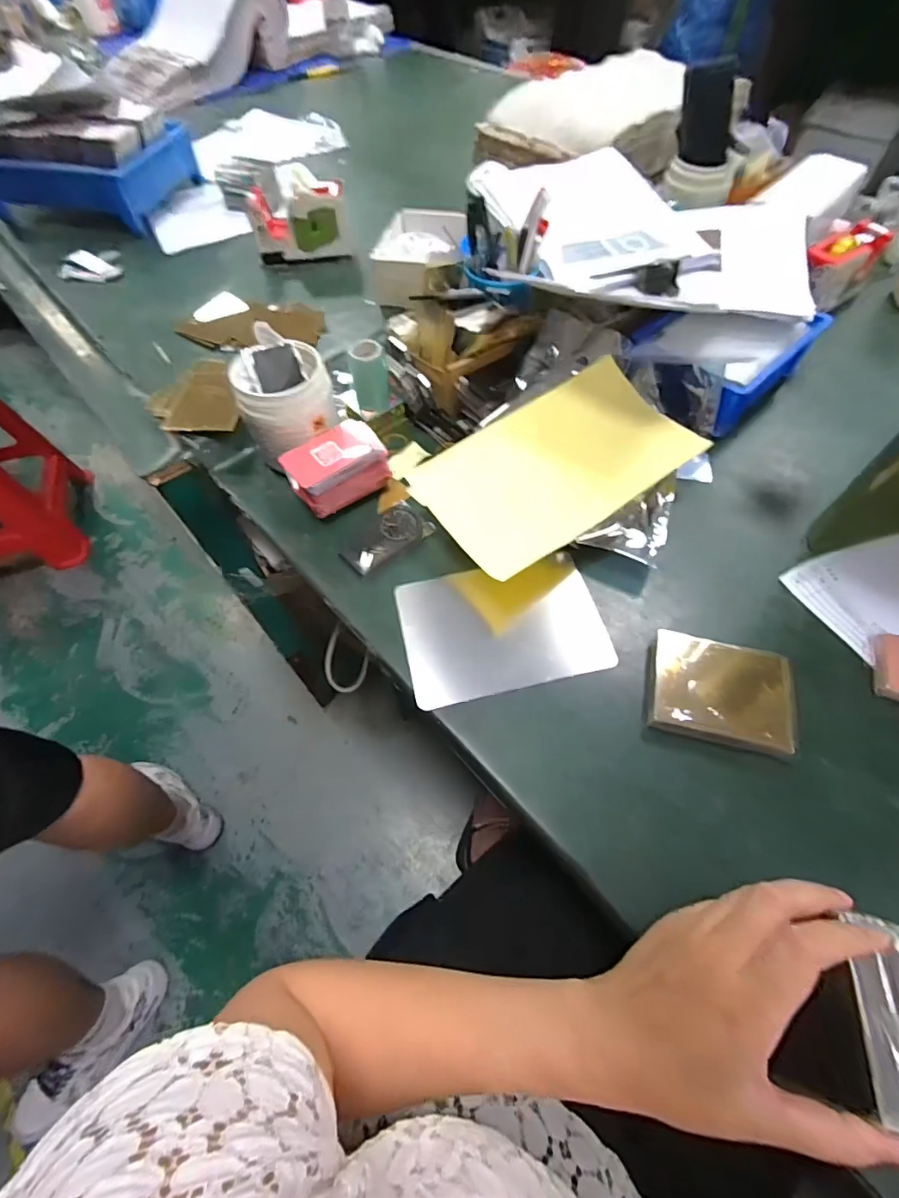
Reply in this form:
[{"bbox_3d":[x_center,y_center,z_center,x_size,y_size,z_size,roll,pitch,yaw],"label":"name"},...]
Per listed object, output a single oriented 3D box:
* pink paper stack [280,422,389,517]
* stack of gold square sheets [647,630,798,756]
[{"bbox_3d":[-0.119,-0.136,0.515,0.099,0.057,0.064,-34,64,-16],"label":"pink paper stack"},{"bbox_3d":[0.219,0.073,0.397,0.104,0.022,0.078,12,61,9],"label":"stack of gold square sheets"}]

